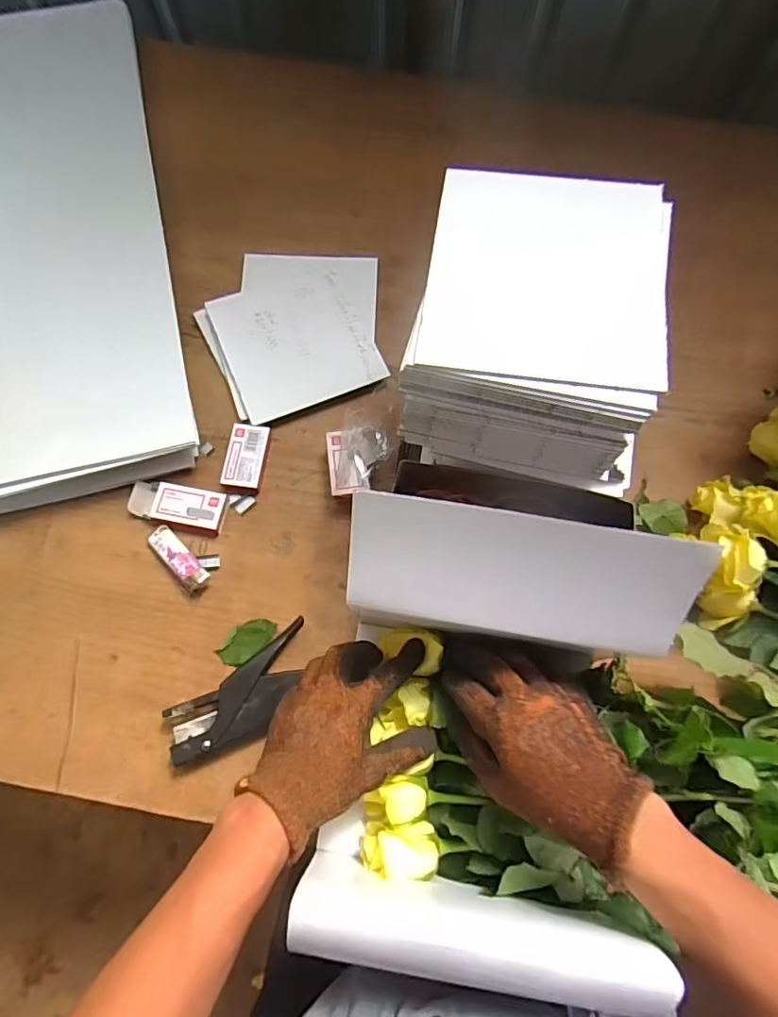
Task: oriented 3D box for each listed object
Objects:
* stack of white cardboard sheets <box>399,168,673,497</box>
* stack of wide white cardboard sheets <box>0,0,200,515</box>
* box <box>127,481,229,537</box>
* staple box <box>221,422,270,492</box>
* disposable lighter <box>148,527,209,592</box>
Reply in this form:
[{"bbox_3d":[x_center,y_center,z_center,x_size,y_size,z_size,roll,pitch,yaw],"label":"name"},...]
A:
[{"bbox_3d":[0.114,-0.137,0.406,0.184,0.106,0.200,12,74,3],"label":"stack of white cardboard sheets"},{"bbox_3d":[-0.365,-0.306,0.606,0.218,0.048,0.605,-13,76,-5],"label":"stack of wide white cardboard sheets"},{"bbox_3d":[-0.211,-0.002,0.534,0.094,0.012,0.043,11,74,2],"label":"box"},{"bbox_3d":[-0.147,-0.052,0.551,0.038,0.016,0.070,7,73,1],"label":"staple box"},{"bbox_3d":[-0.203,0.047,0.518,0.023,0.018,0.078,-42,75,-12],"label":"disposable lighter"}]

